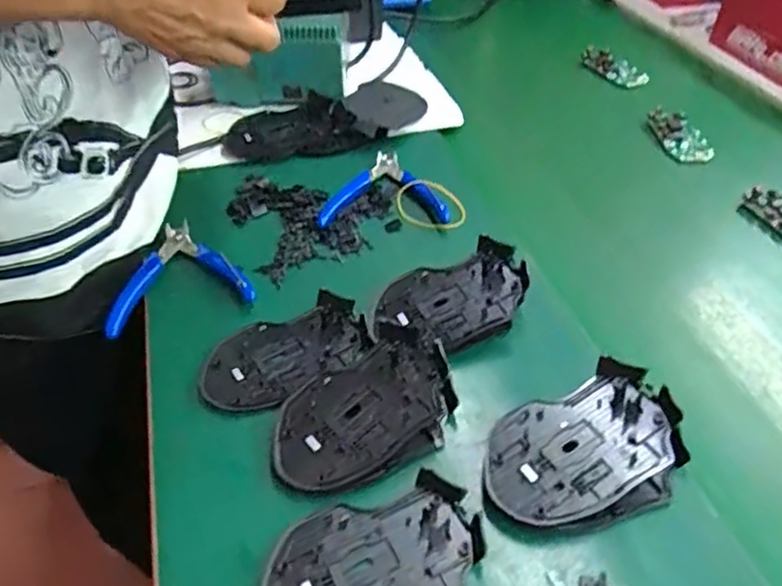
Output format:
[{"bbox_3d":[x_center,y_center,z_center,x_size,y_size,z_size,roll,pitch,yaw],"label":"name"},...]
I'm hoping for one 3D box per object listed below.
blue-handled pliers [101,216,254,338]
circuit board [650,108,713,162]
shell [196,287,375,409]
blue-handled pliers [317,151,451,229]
[{"bbox_3d":[-0.168,-0.018,0.504,0.105,0.018,0.105,-14,46,-12],"label":"blue-handled pliers"},{"bbox_3d":[0.301,-0.165,0.674,0.047,0.011,0.085,-8,45,-5],"label":"circuit board"},{"bbox_3d":[-0.072,0.040,0.439,0.114,0.011,0.071,-21,47,-18],"label":"shell"},{"bbox_3d":[-0.007,-0.099,0.581,0.109,0.012,0.114,-2,44,1],"label":"blue-handled pliers"}]

